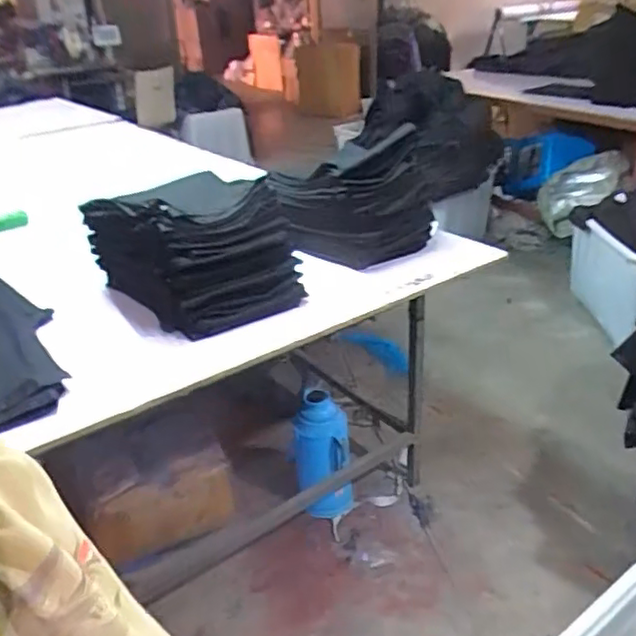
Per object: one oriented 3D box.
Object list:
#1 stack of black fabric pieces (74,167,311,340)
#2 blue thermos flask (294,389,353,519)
[{"bbox_3d":[-0.255,-0.151,1.267,0.268,0.227,0.390,-26,36,-35],"label":"stack of black fabric pieces"},{"bbox_3d":[0.012,0.410,1.819,0.162,0.386,0.128,2,29,11],"label":"blue thermos flask"}]

